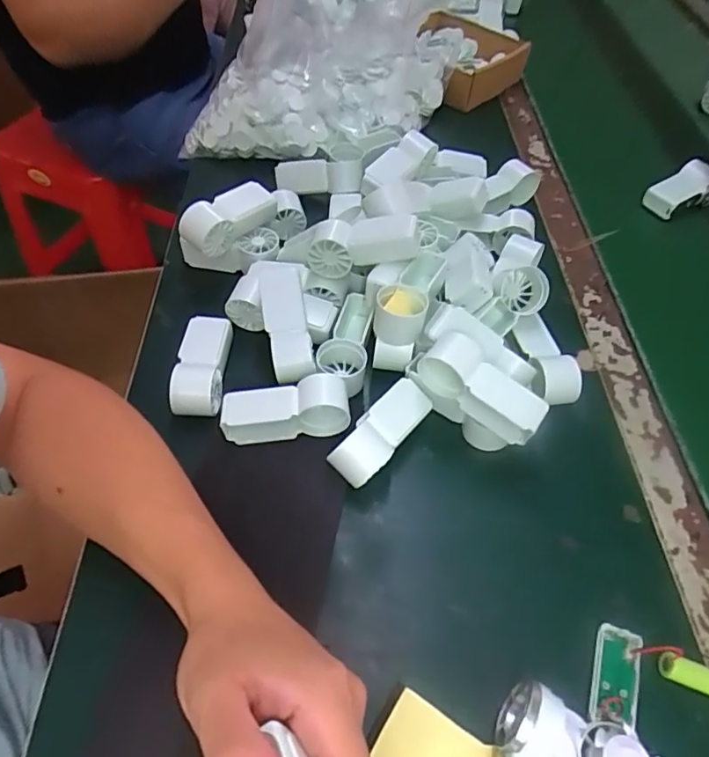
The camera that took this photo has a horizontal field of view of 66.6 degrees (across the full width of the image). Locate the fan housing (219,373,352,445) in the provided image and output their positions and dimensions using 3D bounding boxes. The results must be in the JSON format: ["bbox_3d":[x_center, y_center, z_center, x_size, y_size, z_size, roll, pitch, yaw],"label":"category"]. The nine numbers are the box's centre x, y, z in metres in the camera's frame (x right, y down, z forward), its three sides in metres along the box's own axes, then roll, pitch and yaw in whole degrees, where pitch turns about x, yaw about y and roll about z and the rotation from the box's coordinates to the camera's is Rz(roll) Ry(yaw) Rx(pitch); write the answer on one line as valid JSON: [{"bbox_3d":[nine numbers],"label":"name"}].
[{"bbox_3d":[-0.052,0.026,0.411,0.094,0.038,0.037,-3,53,-6],"label":"fan housing"}]

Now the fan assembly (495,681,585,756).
[{"bbox_3d":[0.087,0.210,0.279,0.037,0.031,0.090,26,55,16],"label":"fan assembly"}]

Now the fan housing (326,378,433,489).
[{"bbox_3d":[0.019,0.041,0.409,0.035,0.030,0.090,43,53,5],"label":"fan housing"}]

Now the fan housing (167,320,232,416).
[{"bbox_3d":[-0.124,-0.010,0.444,0.039,0.032,0.089,2,52,-2],"label":"fan housing"}]

